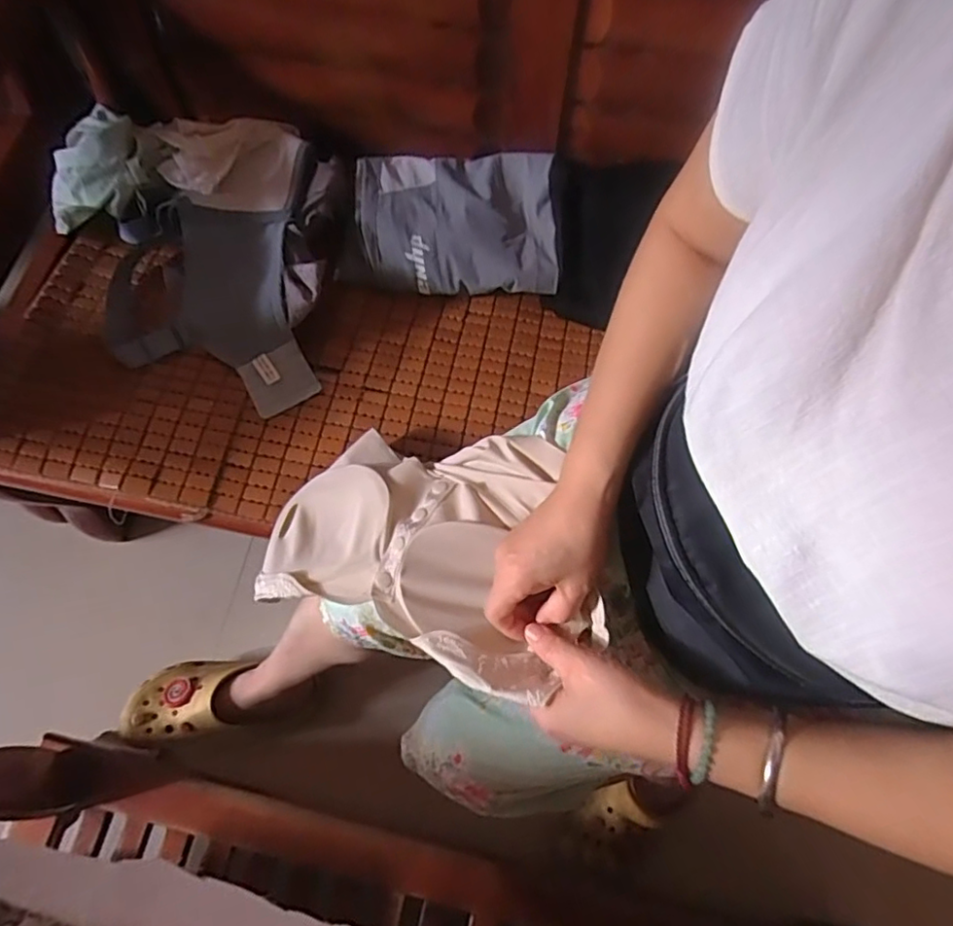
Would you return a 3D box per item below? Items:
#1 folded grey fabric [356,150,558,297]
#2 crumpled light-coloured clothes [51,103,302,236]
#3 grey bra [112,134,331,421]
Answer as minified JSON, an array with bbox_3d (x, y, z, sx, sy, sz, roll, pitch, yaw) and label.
[{"bbox_3d":[-0.025,-0.286,0.692,0.225,0.031,0.182,1,72,0],"label":"folded grey fabric"},{"bbox_3d":[-0.350,-0.348,0.674,0.279,0.038,0.160,2,72,1],"label":"crumpled light-coloured clothes"},{"bbox_3d":[-0.282,-0.221,0.654,0.248,0.048,0.329,0,72,0],"label":"grey bra"}]

